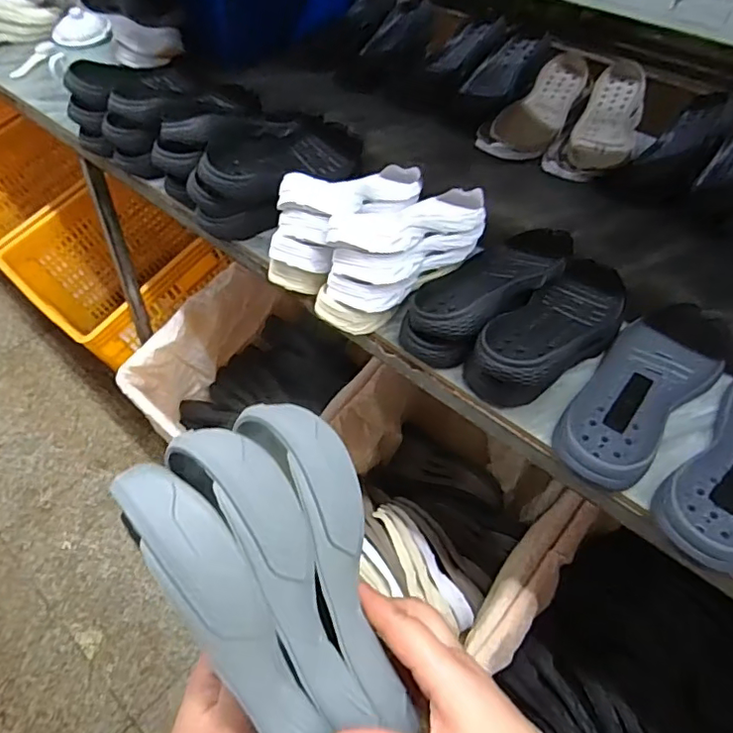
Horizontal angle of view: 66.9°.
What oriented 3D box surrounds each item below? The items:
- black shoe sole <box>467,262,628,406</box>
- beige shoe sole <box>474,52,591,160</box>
[{"bbox_3d":[0.225,-0.053,0.642,0.106,0.060,0.279,37,55,26],"label":"black shoe sole"},{"bbox_3d":[0.324,-0.480,1.020,0.110,0.048,0.288,31,69,22],"label":"beige shoe sole"}]

